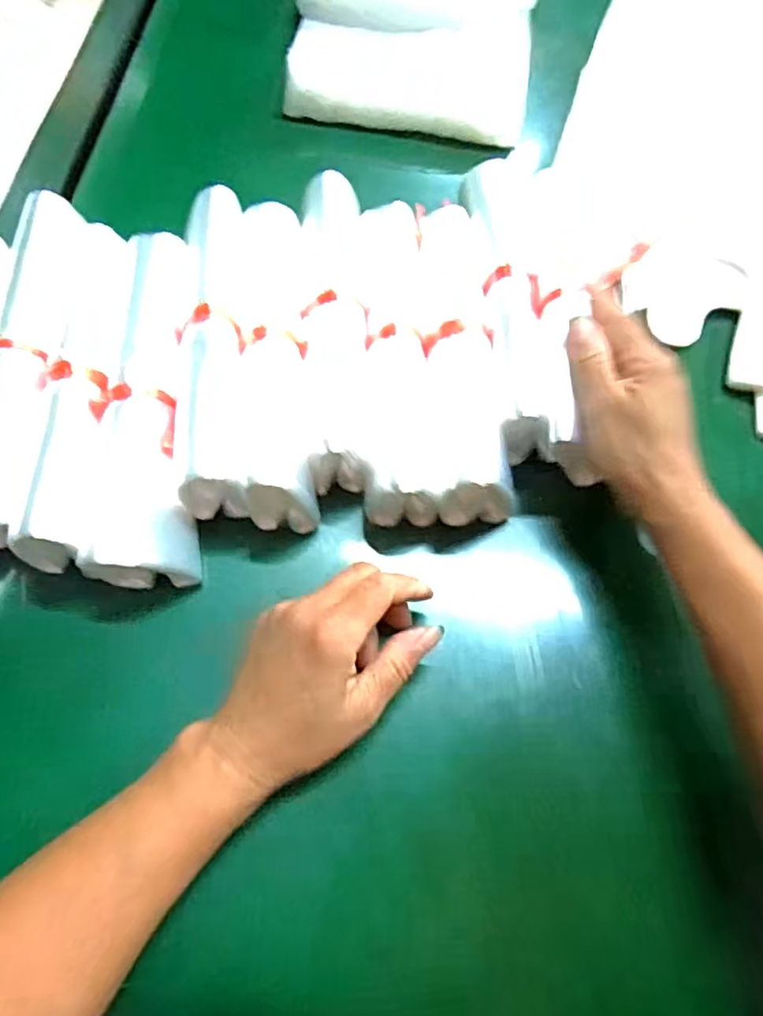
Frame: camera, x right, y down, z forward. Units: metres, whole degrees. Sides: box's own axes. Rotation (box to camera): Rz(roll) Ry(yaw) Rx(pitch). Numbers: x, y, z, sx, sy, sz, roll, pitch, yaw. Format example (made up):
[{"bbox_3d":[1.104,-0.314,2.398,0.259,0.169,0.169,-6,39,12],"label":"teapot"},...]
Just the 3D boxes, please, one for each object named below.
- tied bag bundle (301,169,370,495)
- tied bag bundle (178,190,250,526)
[{"bbox_3d":[-0.030,-0.114,0.392,0.044,0.048,0.218,-1,67,-4],"label":"tied bag bundle"},{"bbox_3d":[-0.100,-0.096,0.373,0.036,0.054,0.205,-4,67,-5],"label":"tied bag bundle"}]

